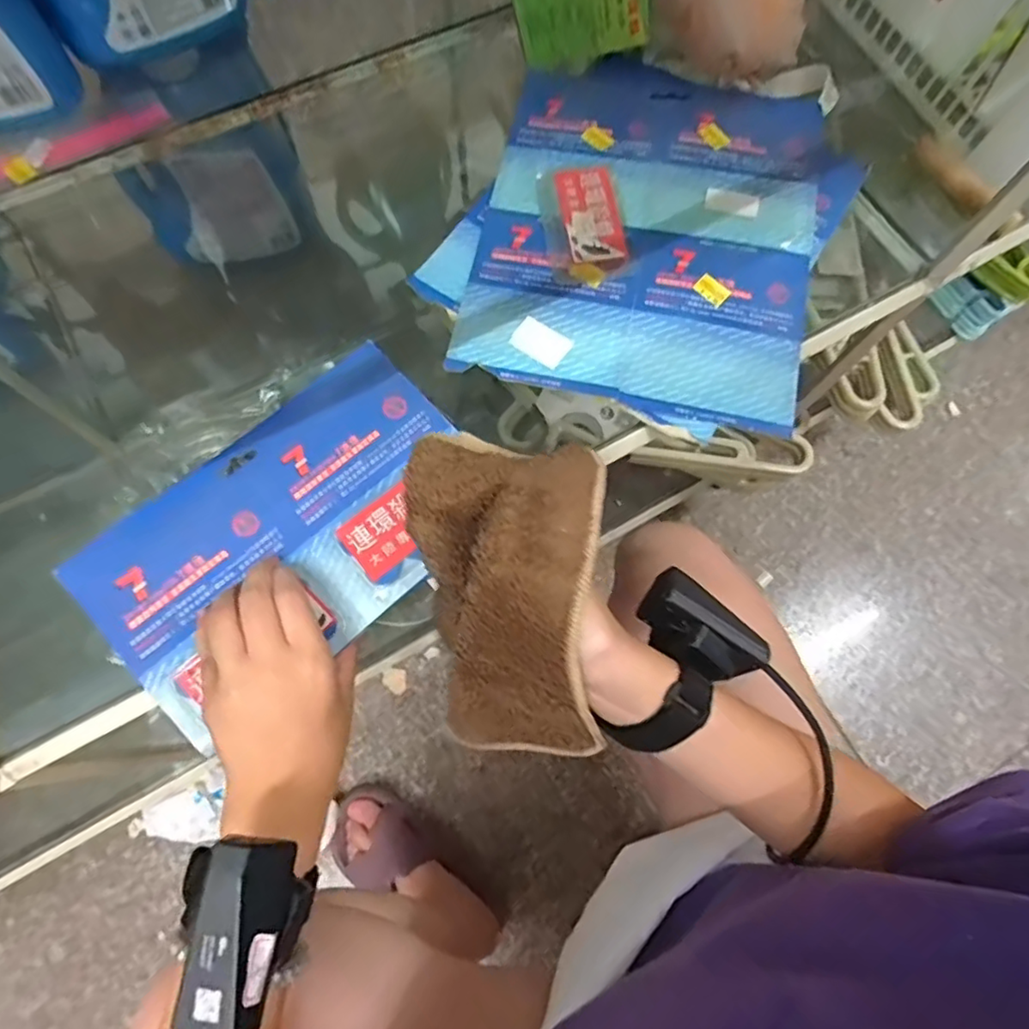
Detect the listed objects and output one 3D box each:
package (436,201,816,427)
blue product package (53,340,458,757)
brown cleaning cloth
[{"bbox_3d":[0.084,-0.141,0.427,0.235,0.014,0.137,12,71,3],"label":"package"},{"bbox_3d":[-0.137,0.011,0.376,0.236,0.015,0.147,-42,77,-14],"label":"blue product package"},{"bbox_3d":[-0.002,0.058,0.352,0.129,0.204,0.069,14,36,39],"label":"brown cleaning cloth"}]

